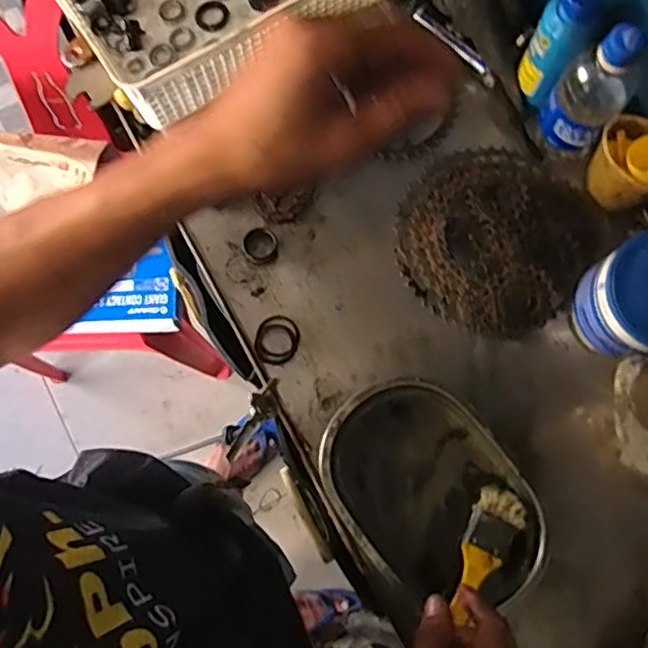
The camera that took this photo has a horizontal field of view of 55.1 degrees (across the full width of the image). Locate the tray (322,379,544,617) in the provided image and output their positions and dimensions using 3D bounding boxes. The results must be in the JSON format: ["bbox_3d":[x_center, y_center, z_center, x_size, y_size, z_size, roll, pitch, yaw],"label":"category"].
[{"bbox_3d":[0.096,0.155,0.561,0.150,0.026,0.212,-38,80,-8],"label":"tray"}]

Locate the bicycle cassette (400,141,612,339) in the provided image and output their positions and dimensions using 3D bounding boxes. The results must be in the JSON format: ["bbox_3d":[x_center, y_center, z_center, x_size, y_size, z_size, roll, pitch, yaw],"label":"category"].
[{"bbox_3d":[0.169,-0.086,0.615,0.181,0.032,0.183,0,78,0],"label":"bicycle cassette"}]

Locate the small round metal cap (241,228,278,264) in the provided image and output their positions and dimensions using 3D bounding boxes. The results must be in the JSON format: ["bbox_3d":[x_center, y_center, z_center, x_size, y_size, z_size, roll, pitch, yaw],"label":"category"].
[{"bbox_3d":[-0.063,-0.078,0.619,0.036,0.012,0.033,0,78,0],"label":"small round metal cap"}]

